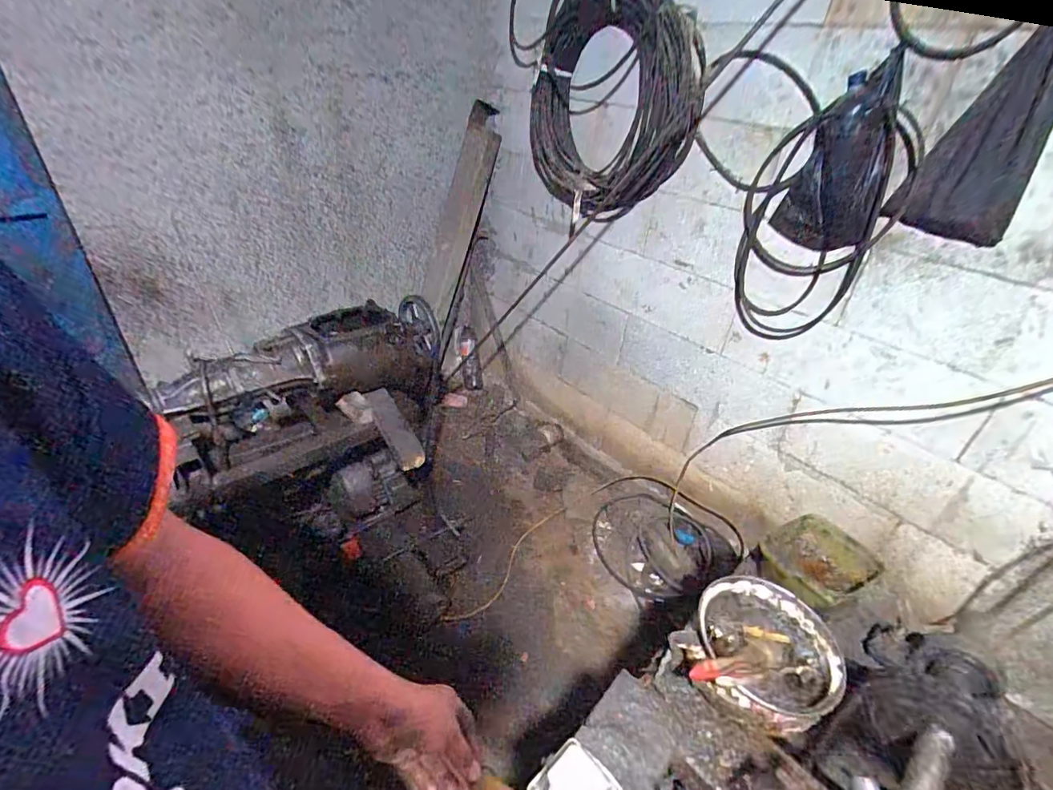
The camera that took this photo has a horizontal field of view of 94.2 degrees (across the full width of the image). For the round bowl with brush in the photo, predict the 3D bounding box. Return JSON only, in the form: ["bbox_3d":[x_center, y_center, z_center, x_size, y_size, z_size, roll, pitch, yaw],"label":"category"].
[{"bbox_3d":[0.306,0.321,0.624,0.170,0.075,0.186,4,34,-3],"label":"round bowl with brush"}]

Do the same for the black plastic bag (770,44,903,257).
[{"bbox_3d":[0.682,-0.500,1.057,0.181,0.350,0.063,22,37,22],"label":"black plastic bag"}]

